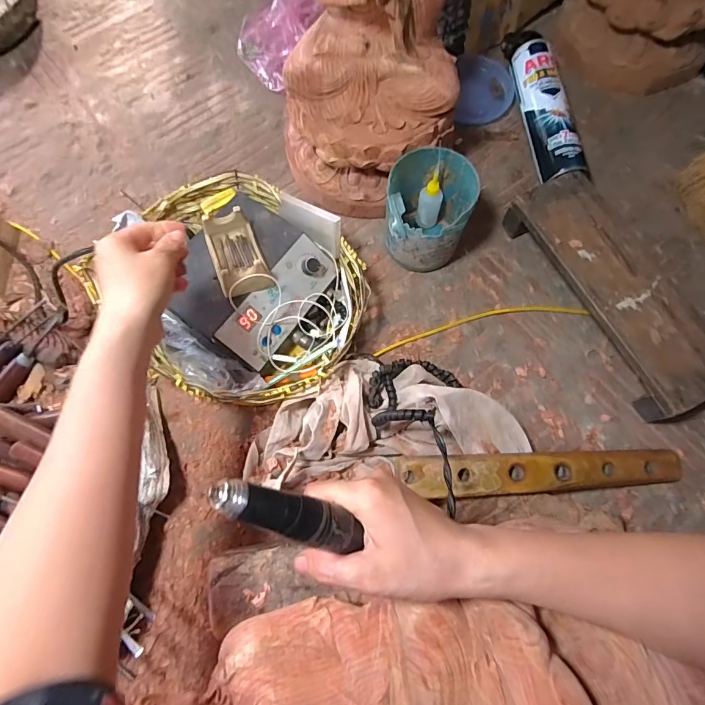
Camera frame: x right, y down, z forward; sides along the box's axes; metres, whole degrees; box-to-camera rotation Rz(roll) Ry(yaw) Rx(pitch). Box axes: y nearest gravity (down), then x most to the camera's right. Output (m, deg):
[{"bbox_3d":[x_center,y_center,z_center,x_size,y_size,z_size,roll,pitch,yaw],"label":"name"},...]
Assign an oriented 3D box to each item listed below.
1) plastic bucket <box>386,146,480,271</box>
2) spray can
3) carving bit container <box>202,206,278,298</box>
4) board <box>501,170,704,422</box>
[{"bbox_3d":[0.098,-0.186,0.548,0.104,0.116,0.114,0,72,0],"label":"plastic bucket"},{"bbox_3d":[0.289,-0.384,0.625,0.055,0.050,0.292,-7,72,-2],"label":"spray can"},{"bbox_3d":[-0.137,-0.116,0.489,0.060,0.041,0.101,-20,73,-6],"label":"carving bit container"},{"bbox_3d":[0.342,-0.081,0.547,0.112,0.067,0.334,-26,74,-8],"label":"board"}]

